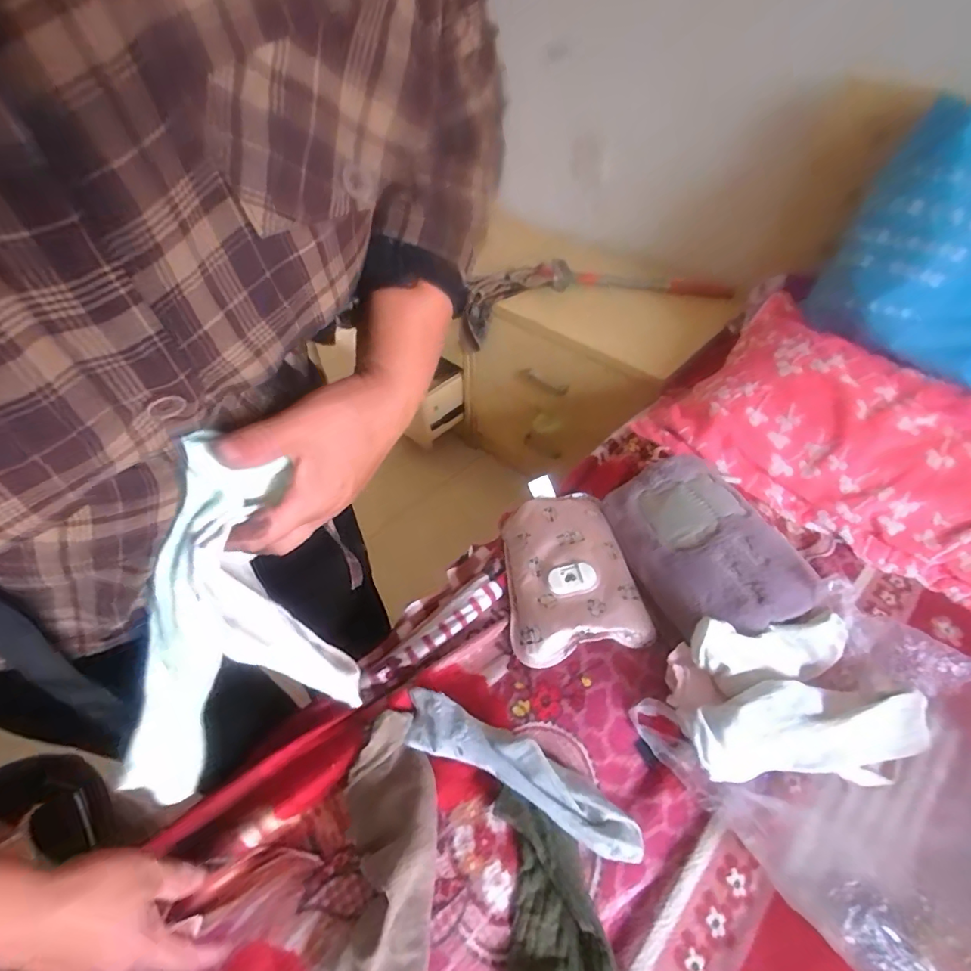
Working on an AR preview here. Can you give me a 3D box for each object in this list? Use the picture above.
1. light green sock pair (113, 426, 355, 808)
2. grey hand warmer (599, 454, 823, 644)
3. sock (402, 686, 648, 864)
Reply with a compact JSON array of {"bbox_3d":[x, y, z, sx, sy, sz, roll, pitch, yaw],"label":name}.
[{"bbox_3d":[-0.160,0.081,0.281,0.141,0.219,0.047,-18,28,-17],"label":"light green sock pair"},{"bbox_3d":[0.260,0.064,0.617,0.176,0.051,0.253,-18,47,-9],"label":"grey hand warmer"},{"bbox_3d":[0.025,0.262,0.474,0.245,0.045,0.051,18,52,23],"label":"sock"}]

